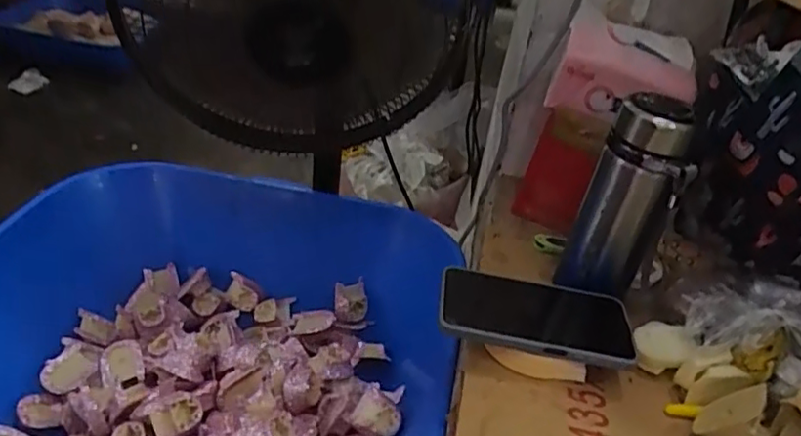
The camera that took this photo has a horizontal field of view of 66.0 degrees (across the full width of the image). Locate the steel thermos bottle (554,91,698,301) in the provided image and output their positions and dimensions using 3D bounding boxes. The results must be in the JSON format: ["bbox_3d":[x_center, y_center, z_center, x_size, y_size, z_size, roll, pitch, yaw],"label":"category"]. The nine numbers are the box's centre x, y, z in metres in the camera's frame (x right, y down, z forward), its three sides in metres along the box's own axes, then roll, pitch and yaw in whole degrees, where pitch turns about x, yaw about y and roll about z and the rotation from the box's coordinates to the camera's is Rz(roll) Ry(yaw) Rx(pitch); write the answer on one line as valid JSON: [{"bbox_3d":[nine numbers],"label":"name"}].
[{"bbox_3d":[0.201,-0.016,0.547,0.076,0.181,0.065,22,37,19],"label":"steel thermos bottle"}]

